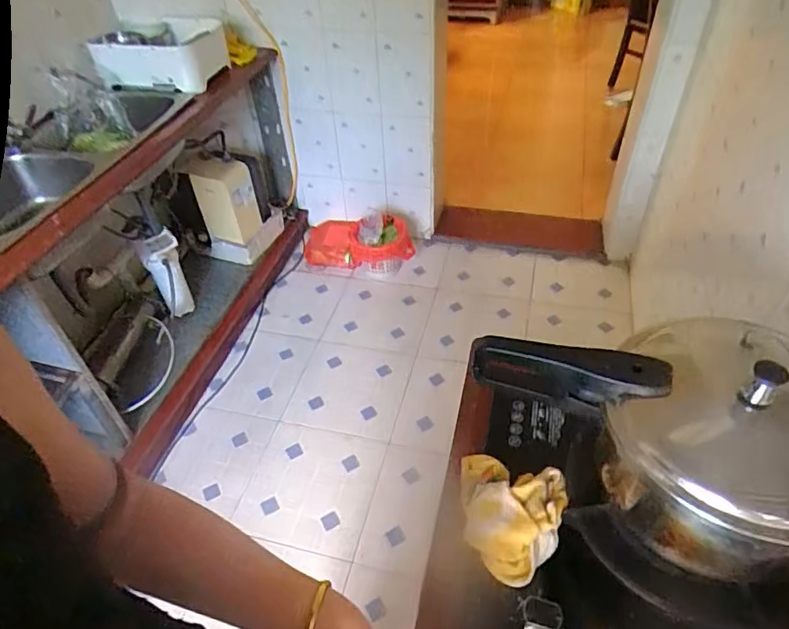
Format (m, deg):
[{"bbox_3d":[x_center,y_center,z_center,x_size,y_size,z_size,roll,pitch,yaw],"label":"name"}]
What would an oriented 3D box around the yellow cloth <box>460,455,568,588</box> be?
[{"bbox_3d":[0.135,0.221,0.610,0.112,0.061,0.149,2,44,7],"label":"yellow cloth"}]

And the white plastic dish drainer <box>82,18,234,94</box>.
[{"bbox_3d":[-0.677,-0.759,1.572,0.340,0.136,0.236,5,44,9],"label":"white plastic dish drainer"}]

